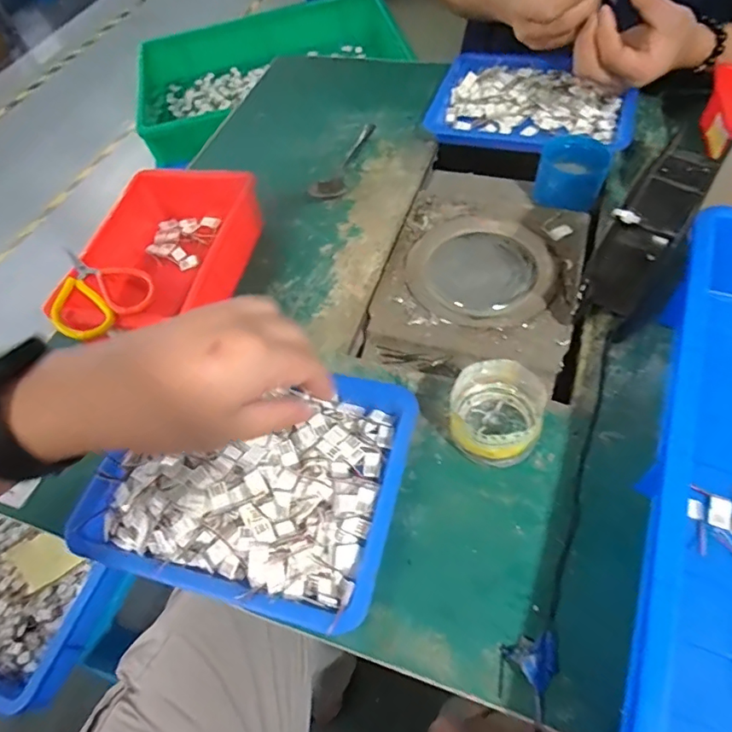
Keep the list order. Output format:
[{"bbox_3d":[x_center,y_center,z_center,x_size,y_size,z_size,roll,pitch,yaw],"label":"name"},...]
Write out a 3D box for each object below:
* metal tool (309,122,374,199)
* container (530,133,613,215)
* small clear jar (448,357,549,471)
[{"bbox_3d":[-0.021,-0.243,0.599,0.034,0.008,0.148,14,60,17],"label":"metal tool"},{"bbox_3d":[0.210,-0.195,0.523,0.067,0.052,0.058,18,63,21],"label":"container"},{"bbox_3d":[0.090,0.037,0.361,0.063,0.049,0.065,-4,57,6],"label":"small clear jar"}]

